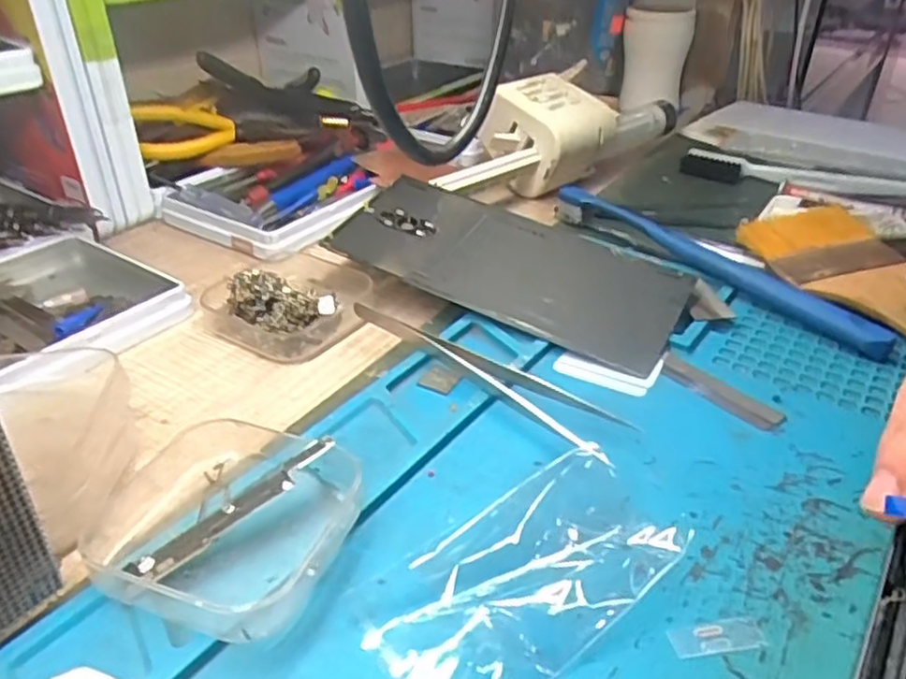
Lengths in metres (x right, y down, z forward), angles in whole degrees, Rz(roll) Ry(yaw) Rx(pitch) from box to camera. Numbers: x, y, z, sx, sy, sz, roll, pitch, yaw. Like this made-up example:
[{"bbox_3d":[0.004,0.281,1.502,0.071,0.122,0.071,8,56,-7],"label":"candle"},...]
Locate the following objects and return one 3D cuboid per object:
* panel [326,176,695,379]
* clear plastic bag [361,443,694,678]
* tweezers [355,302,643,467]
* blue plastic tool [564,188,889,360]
[{"bbox_3d":[0.025,-0.036,0.326,0.157,0.004,0.071,23,48,18],"label":"panel"},{"bbox_3d":[0.022,0.064,0.197,0.095,0.008,0.049,-23,41,-32],"label":"clear plastic bag"},{"bbox_3d":[0.012,0.010,0.273,0.125,0.010,0.026,30,43,35],"label":"tweezers"},{"bbox_3d":[0.121,-0.038,0.343,0.014,0.017,0.179,-23,41,-31],"label":"blue plastic tool"}]

